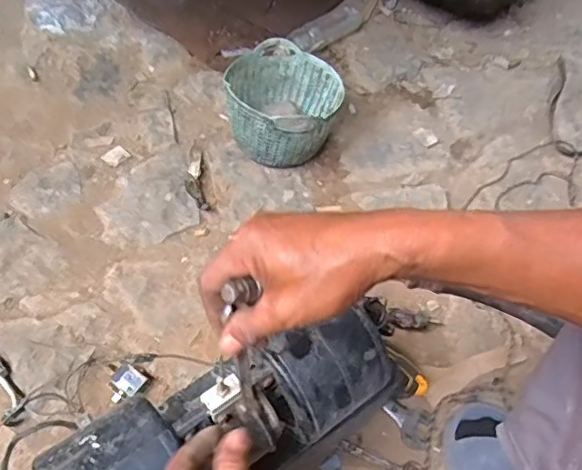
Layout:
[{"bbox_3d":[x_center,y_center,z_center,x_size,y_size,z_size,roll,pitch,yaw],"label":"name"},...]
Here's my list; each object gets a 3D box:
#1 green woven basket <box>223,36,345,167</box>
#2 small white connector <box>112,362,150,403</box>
[{"bbox_3d":[-0.016,-0.212,0.977,0.183,0.141,0.173,2,59,-4],"label":"green woven basket"},{"bbox_3d":[-0.221,0.199,0.773,0.041,0.014,0.052,27,61,11],"label":"small white connector"}]

